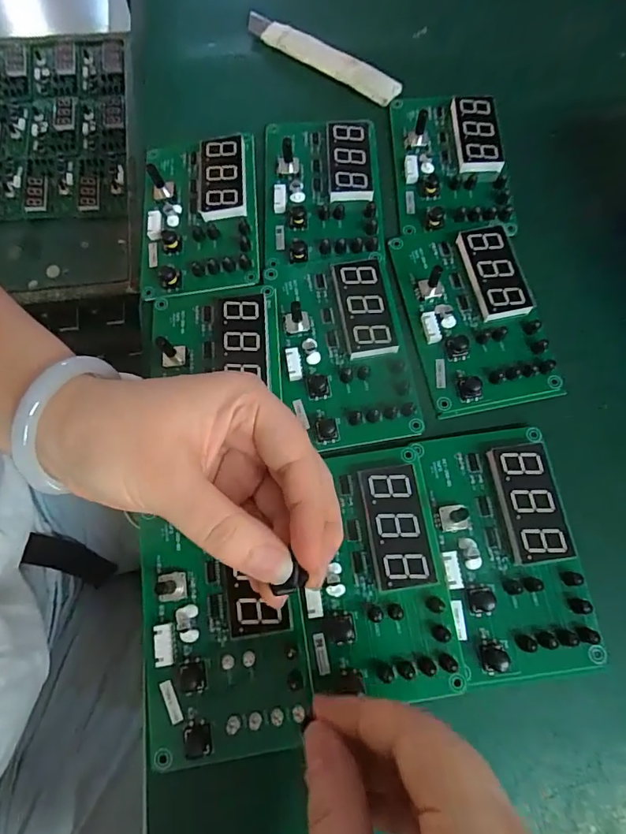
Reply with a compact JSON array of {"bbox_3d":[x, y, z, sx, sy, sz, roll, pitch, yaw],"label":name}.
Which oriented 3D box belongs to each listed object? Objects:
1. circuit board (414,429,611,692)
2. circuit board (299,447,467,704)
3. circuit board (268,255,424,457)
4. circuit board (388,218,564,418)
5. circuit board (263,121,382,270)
[{"bbox_3d":[0.098,0.067,0.240,0.069,0.012,0.123,-8,72,-5],"label":"circuit board"},{"bbox_3d":[0.029,0.076,0.234,0.072,0.012,0.119,-8,72,-5],"label":"circuit board"},{"bbox_3d":[0.015,-0.042,0.273,0.071,0.012,0.120,-8,72,-5],"label":"circuit board"},{"bbox_3d":[0.097,-0.064,0.285,0.074,0.015,0.120,-10,72,-6],"label":"circuit board"},{"bbox_3d":[0.004,-0.152,0.309,0.072,0.013,0.117,-1,72,-3],"label":"circuit board"}]

